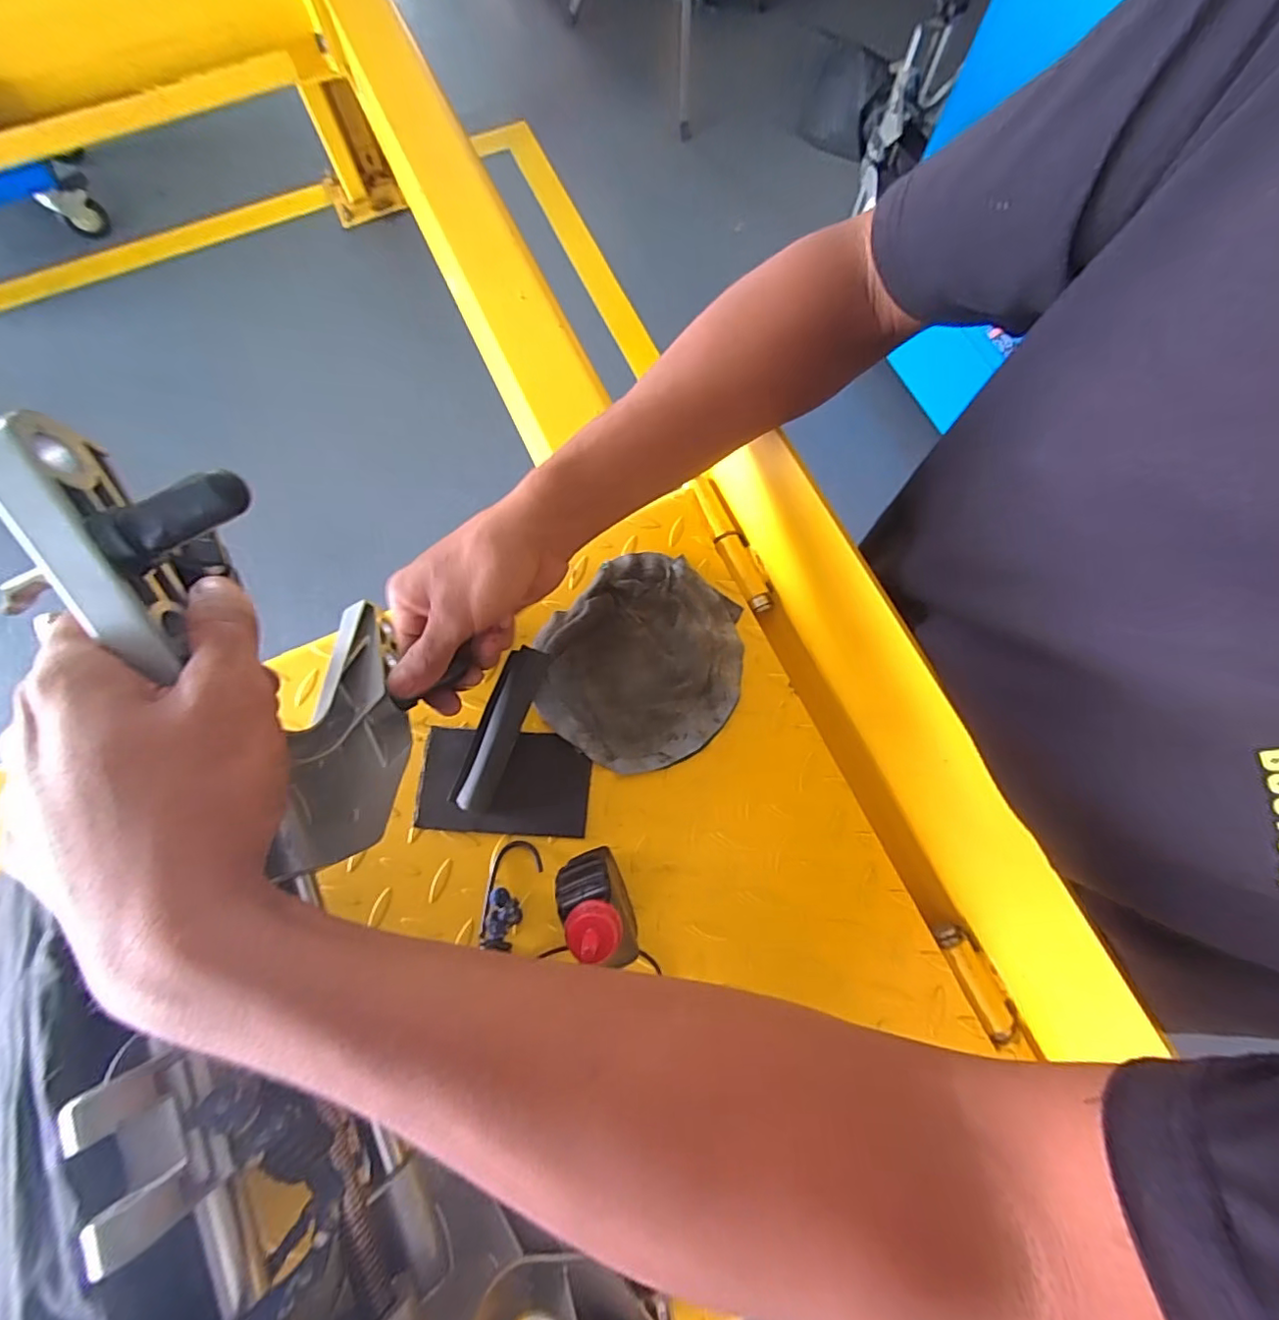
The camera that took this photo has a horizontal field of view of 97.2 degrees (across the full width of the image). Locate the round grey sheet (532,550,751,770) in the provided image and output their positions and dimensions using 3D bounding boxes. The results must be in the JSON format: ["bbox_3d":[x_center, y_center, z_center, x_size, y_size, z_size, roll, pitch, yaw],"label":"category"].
[{"bbox_3d":[0.004,-0.001,0.411,0.139,0.018,0.154,36,77,9],"label":"round grey sheet"}]

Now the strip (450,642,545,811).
[{"bbox_3d":[-0.097,0.046,0.391,0.028,0.021,0.113,18,75,5],"label":"strip"}]

